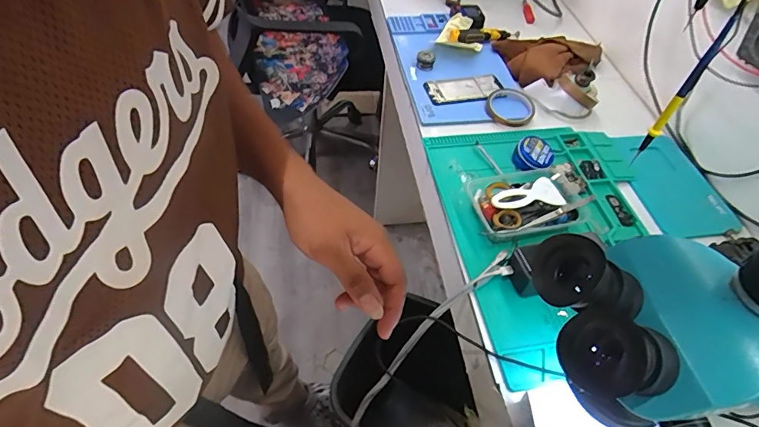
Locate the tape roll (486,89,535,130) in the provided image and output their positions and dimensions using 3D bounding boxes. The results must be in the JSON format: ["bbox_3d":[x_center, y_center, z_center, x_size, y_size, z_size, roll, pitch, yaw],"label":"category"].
[{"bbox_3d":[0.255,-0.207,0.858,0.107,0.022,0.088,-34,61,-27],"label":"tape roll"}]

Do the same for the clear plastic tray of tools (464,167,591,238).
[{"bbox_3d":[0.242,-0.022,0.696,0.190,0.043,0.123,-9,52,-11],"label":"clear plastic tray of tools"}]

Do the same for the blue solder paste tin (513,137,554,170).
[{"bbox_3d":[0.268,-0.102,0.769,0.068,0.031,0.067,2,51,-2],"label":"blue solder paste tin"}]

